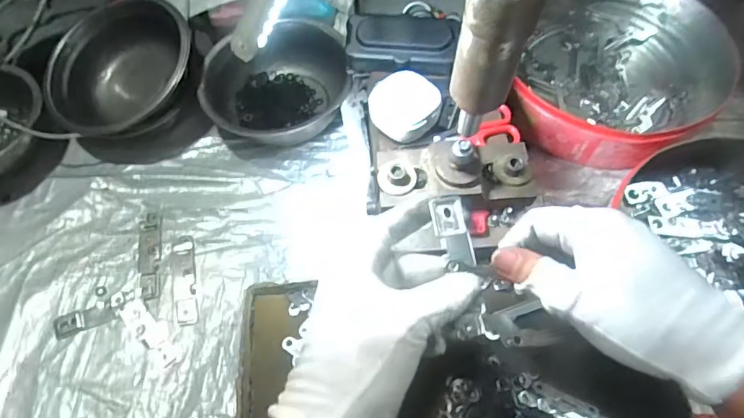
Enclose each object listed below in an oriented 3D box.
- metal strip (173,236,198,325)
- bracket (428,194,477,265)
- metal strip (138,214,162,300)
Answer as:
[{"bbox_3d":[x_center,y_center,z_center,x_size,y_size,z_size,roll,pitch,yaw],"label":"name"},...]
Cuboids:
[{"bbox_3d":[-0.181,0.068,0.469,0.021,0.008,0.088,-10,63,-5],"label":"metal strip"},{"bbox_3d":[0.051,0.014,0.305,0.021,0.004,0.047,-11,65,-5],"label":"bracket"},{"bbox_3d":[-0.218,0.044,0.476,0.021,0.004,0.089,-9,63,-5],"label":"metal strip"}]

